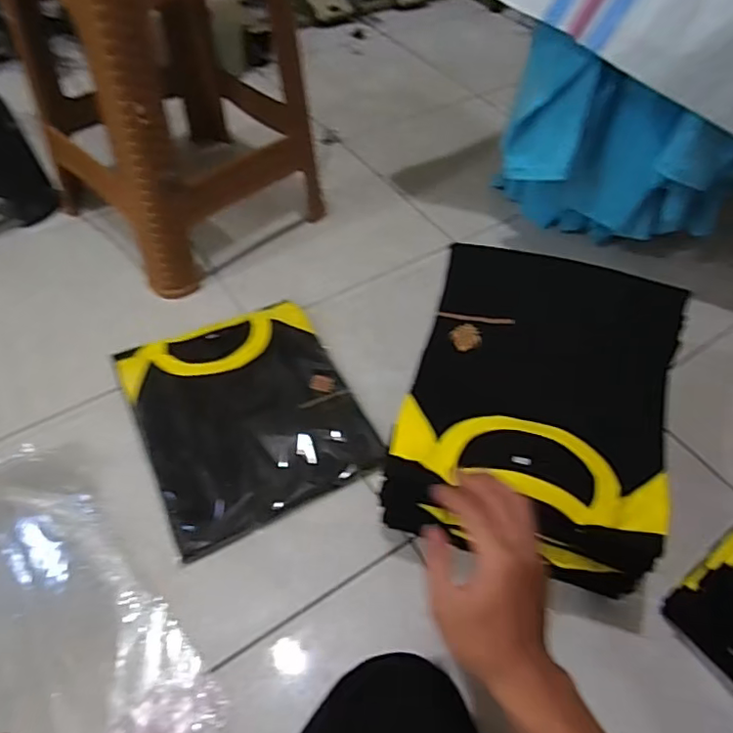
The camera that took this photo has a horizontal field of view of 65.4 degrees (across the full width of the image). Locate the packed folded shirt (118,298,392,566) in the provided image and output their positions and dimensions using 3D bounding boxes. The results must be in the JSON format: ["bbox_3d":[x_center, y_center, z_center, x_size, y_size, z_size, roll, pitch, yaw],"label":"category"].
[{"bbox_3d":[-0.160,0.053,0.771,0.269,0.020,0.313,-21,57,-18],"label":"packed folded shirt"}]

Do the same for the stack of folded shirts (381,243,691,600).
[{"bbox_3d":[0.183,0.057,0.647,0.265,0.166,0.290,17,54,9],"label":"stack of folded shirts"}]

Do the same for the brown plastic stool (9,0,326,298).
[{"bbox_3d":[-0.307,-0.425,0.852,0.342,0.451,0.326,38,59,24],"label":"brown plastic stool"}]

